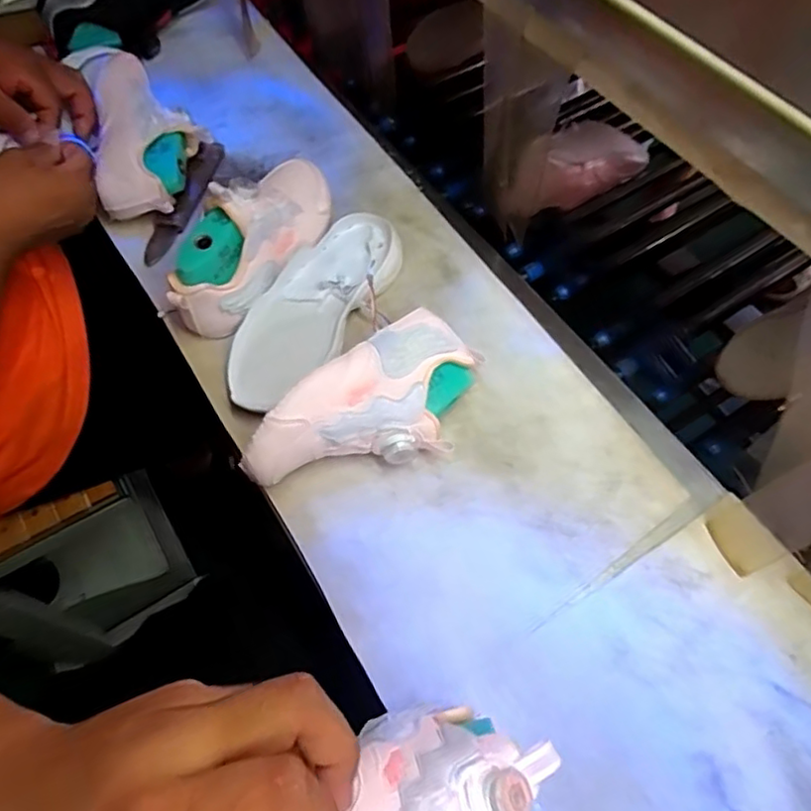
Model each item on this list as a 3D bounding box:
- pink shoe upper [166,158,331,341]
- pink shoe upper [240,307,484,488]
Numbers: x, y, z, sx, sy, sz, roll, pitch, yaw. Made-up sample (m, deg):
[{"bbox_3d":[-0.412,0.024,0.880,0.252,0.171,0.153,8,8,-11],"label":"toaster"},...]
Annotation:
[{"bbox_3d":[-0.129,-0.148,0.543,0.065,0.093,0.196,28,65,15],"label":"pink shoe upper"},{"bbox_3d":[-0.021,0.011,0.459,0.185,0.074,0.084,-38,67,-18],"label":"pink shoe upper"}]

